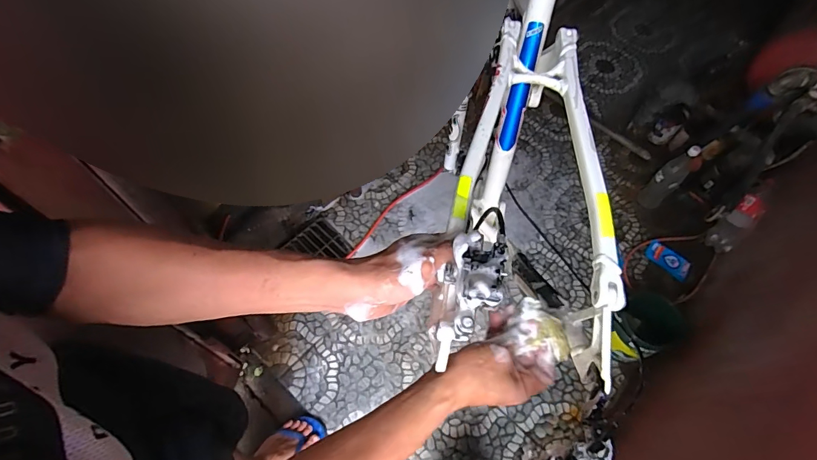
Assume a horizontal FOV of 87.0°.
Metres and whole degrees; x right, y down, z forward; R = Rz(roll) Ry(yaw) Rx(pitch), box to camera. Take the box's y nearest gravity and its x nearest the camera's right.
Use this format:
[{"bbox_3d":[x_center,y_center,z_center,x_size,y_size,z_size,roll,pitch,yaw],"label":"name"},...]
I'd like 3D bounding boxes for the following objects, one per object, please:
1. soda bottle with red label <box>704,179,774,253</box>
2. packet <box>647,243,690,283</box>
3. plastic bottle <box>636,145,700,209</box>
[{"bbox_3d":[1.075,-0.054,1.379,0.079,0.090,0.278,41,91,17],"label":"soda bottle with red label"},{"bbox_3d":[0.924,0.111,1.535,0.148,0.026,0.082,37,65,16],"label":"packet"},{"bbox_3d":[0.929,-0.187,1.529,0.102,0.296,0.087,-34,68,-20],"label":"plastic bottle"}]

